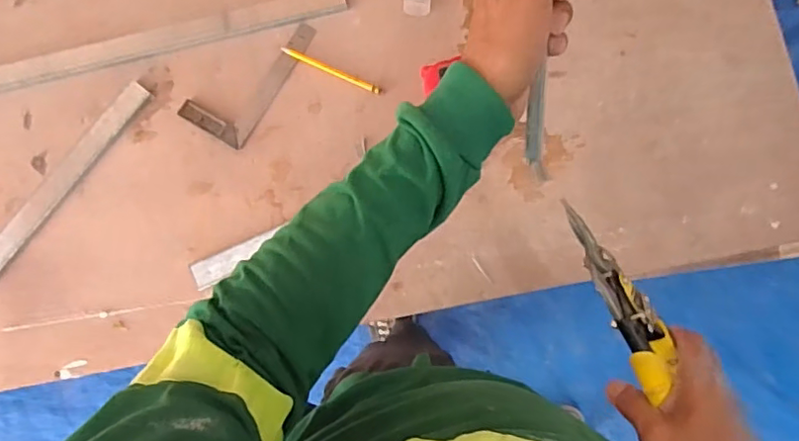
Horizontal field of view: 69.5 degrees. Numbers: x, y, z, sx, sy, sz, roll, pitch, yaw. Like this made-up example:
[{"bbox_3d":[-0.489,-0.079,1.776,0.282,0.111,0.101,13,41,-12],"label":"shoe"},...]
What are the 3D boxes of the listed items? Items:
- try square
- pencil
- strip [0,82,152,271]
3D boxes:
[{"bbox_3d":[-0.205,-0.200,0.786,0.100,0.008,0.197,33,86,6],"label":"try square"},{"bbox_3d":[-0.092,-0.203,0.780,0.145,0.006,0.011,25,85,6],"label":"pencil"},{"bbox_3d":[-0.479,-0.033,0.781,0.036,0.009,0.386,39,87,7],"label":"strip"}]

